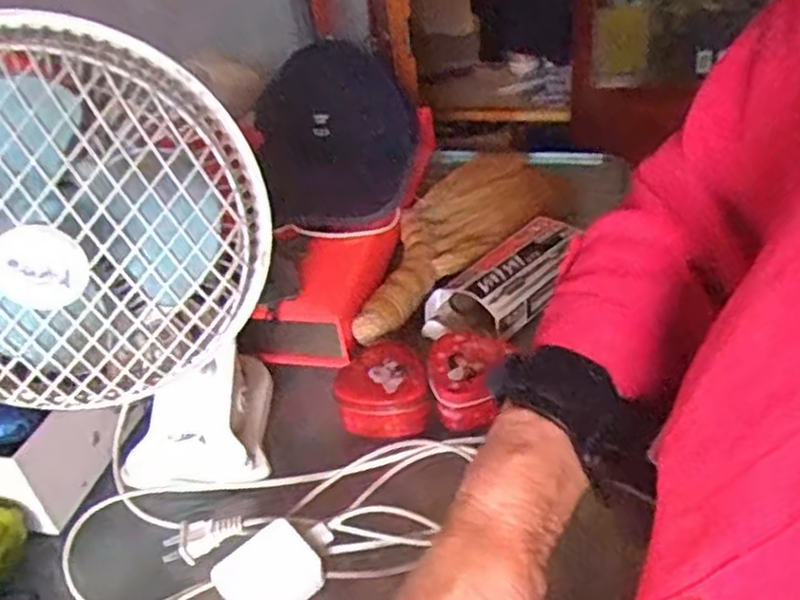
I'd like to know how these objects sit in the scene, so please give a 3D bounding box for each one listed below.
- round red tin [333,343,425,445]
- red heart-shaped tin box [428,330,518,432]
[{"bbox_3d":[-0.012,0.065,0.557,0.068,0.039,0.074,-5,36,4],"label":"round red tin"},{"bbox_3d":[0.051,0.058,0.556,0.055,0.034,0.073,9,39,22],"label":"red heart-shaped tin box"}]

